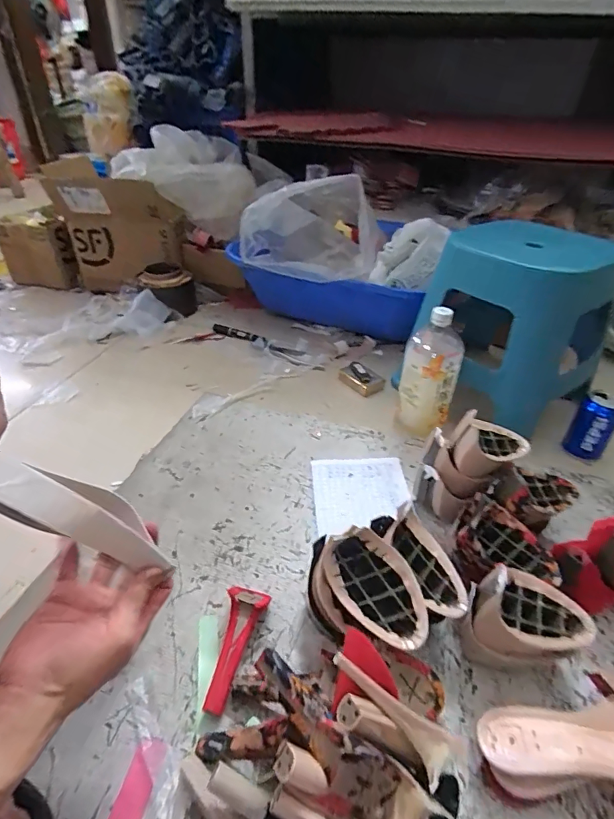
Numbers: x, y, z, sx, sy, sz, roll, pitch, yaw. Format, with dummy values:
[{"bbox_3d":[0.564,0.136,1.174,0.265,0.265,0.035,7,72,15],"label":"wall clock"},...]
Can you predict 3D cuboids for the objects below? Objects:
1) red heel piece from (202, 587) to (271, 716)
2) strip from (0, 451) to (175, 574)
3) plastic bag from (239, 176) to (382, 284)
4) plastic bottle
[{"bbox_3d":[-0.077,0.258,0.489,0.043,0.041,0.134,8,37,8],"label":"red heel piece"},{"bbox_3d":[-0.173,0.070,0.314,0.032,0.196,0.035,-37,34,17],"label":"strip"},{"bbox_3d":[0.023,-0.445,1.031,0.288,0.198,0.376,8,37,9],"label":"plastic bag"},{"bbox_3d":[0.210,-0.055,0.767,0.094,0.222,0.084,12,38,14],"label":"plastic bottle"}]

